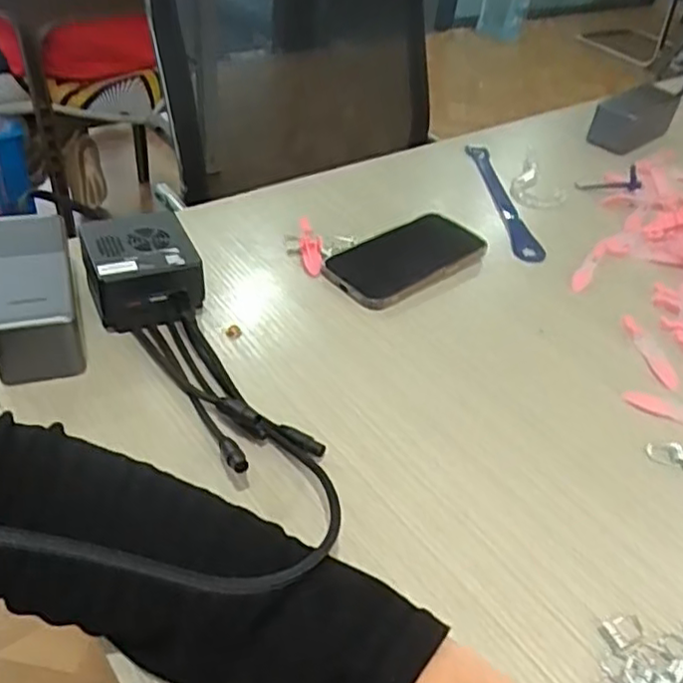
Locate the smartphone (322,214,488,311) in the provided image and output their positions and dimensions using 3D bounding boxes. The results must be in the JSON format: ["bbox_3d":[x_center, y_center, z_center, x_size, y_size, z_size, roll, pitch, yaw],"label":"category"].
[{"bbox_3d":[0.055,-0.072,0.565,0.144,0.014,0.067,-30,65,-29],"label":"smartphone"}]

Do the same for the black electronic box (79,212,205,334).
[{"bbox_3d":[-0.148,-0.053,0.497,0.076,0.052,0.086,-12,45,-21],"label":"black electronic box"}]

